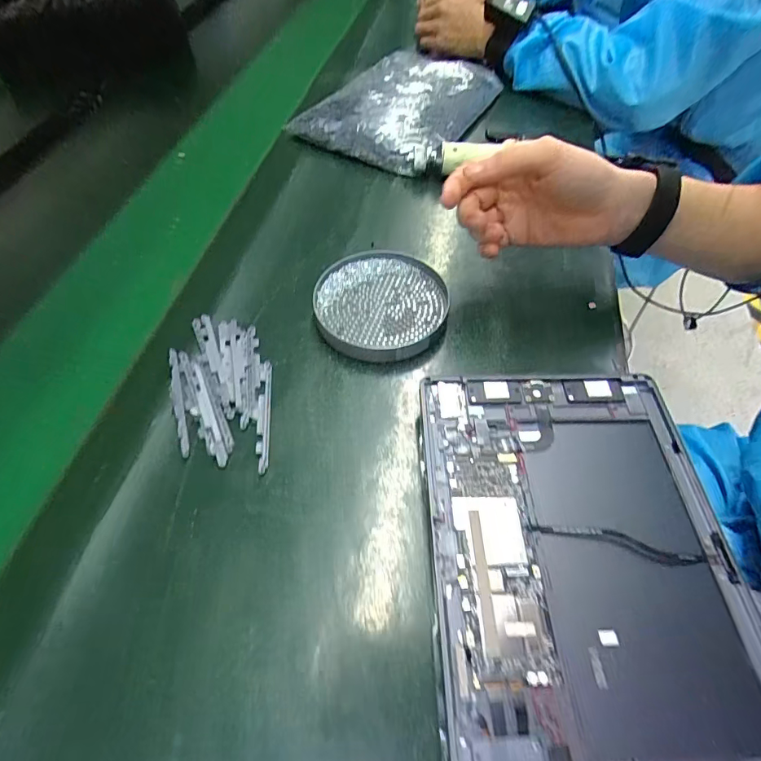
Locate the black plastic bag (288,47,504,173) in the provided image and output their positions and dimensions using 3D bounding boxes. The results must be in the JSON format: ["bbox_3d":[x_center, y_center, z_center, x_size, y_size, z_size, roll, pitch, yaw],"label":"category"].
[{"bbox_3d":[0.034,-0.366,0.602,0.171,0.031,0.281,30,61,10],"label":"black plastic bag"}]

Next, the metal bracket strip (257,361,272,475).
[{"bbox_3d":[-0.087,0.023,0.343,0.009,0.004,0.096,-6,53,-3],"label":"metal bracket strip"}]

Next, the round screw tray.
[{"bbox_3d":[0.002,-0.070,0.404,0.113,0.023,0.116,-1,53,1],"label":"round screw tray"}]

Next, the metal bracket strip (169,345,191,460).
[{"bbox_3d":[-0.151,0.015,0.343,0.009,0.004,0.091,-14,61,-12],"label":"metal bracket strip"}]

